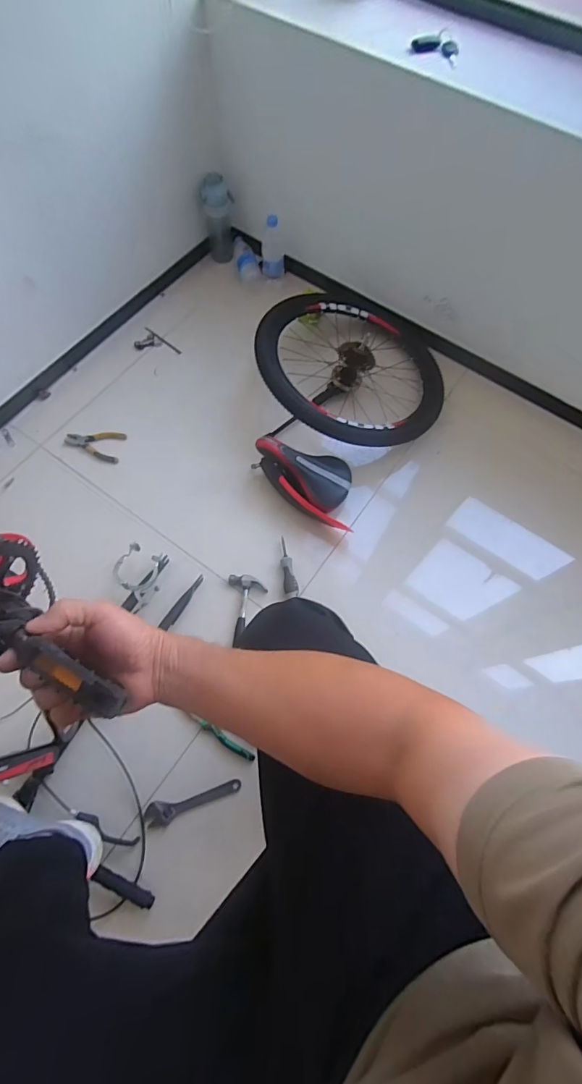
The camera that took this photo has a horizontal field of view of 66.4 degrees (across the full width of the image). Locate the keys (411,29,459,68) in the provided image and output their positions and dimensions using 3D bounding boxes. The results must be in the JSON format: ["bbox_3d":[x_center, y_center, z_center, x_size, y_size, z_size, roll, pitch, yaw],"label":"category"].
[{"bbox_3d":[0.287,-0.986,0.884,0.094,0.026,0.059,13,69,3],"label":"keys"}]

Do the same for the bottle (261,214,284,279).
[{"bbox_3d":[-0.051,-0.866,1.310,0.072,0.160,0.073,-4,69,-4],"label":"bottle"}]

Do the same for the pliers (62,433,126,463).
[{"bbox_3d":[-0.522,-0.262,1.175,0.158,0.013,0.083,11,68,2],"label":"pliers"}]

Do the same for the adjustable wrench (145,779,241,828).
[{"bbox_3d":[-0.196,0.528,0.903,0.189,0.018,0.043,-15,70,-8],"label":"adjustable wrench"}]

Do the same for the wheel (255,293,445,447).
[{"bbox_3d":[0.179,-0.505,1.204,0.507,0.135,0.531,1,68,-2],"label":"wheel"}]

